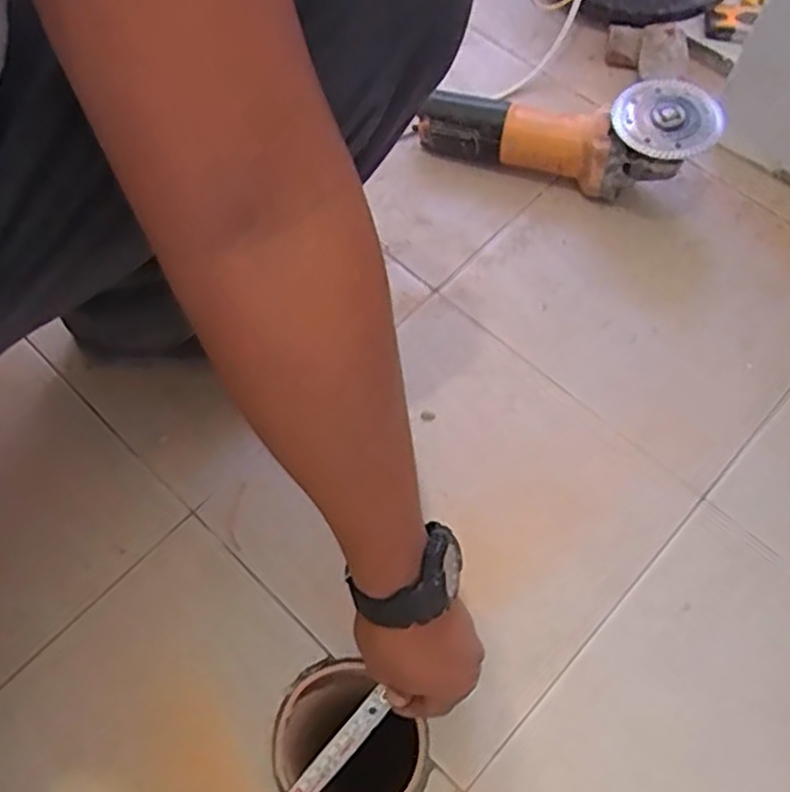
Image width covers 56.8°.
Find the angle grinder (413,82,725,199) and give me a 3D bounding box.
[{"bbox_3d":[0.162,-0.264,0.716,0.275,0.100,0.088,19,66,10],"label":"angle grinder"}]

